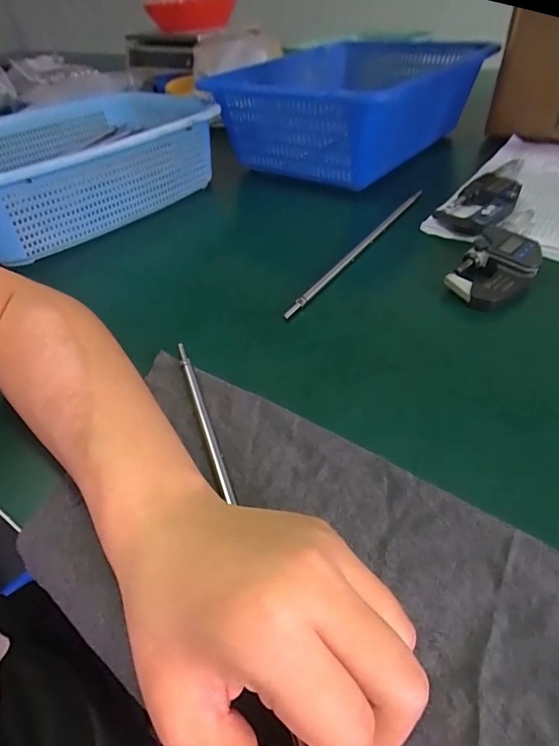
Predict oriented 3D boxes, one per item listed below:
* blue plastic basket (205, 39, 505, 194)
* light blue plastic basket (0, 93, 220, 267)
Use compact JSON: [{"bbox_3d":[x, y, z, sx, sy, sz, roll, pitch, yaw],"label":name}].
[{"bbox_3d":[0.112,-0.361,0.591,0.251,0.134,0.409,28,53,30],"label":"blue plastic basket"},{"bbox_3d":[-0.235,-0.233,0.488,0.299,0.090,0.228,-37,52,-28],"label":"light blue plastic basket"}]

